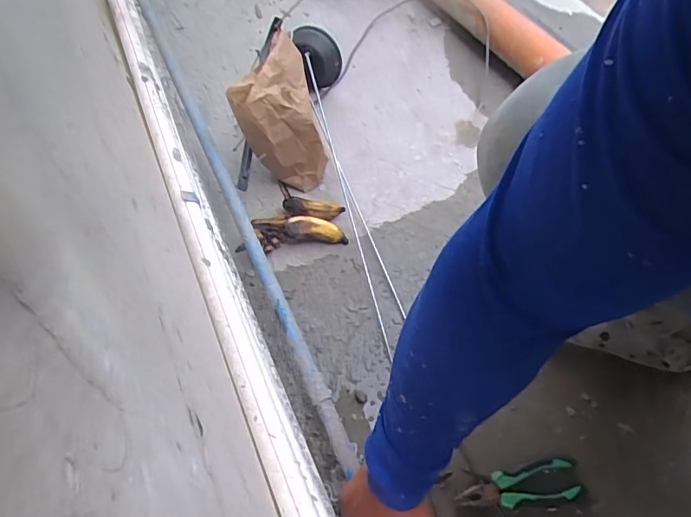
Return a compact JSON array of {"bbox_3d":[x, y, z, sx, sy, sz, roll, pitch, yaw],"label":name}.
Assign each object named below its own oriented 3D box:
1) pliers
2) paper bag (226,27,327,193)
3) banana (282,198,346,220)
[{"bbox_3d":[0.209,0.277,0.587,0.148,0.014,0.047,-9,58,-3],"label":"pliers"},{"bbox_3d":[-0.102,-0.203,0.757,0.128,0.228,0.073,-26,61,-13],"label":"paper bag"},{"bbox_3d":[-0.052,-0.080,0.801,0.099,0.021,0.029,7,57,-11],"label":"banana"}]

